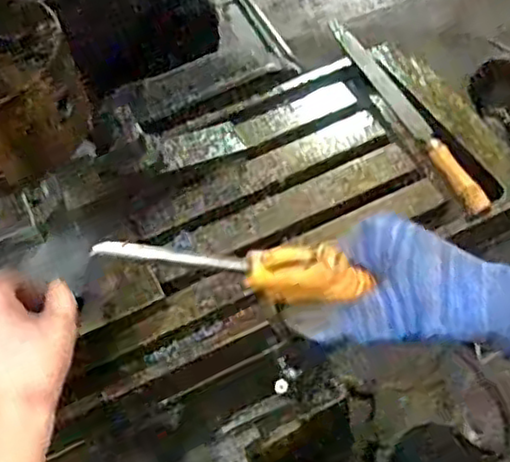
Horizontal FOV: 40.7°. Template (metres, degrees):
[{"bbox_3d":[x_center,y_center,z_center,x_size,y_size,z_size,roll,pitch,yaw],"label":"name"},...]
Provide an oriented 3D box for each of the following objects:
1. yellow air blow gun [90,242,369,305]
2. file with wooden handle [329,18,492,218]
[{"bbox_3d":[-0.005,0.019,0.341,0.143,0.025,0.026,8,51,-15],"label":"yellow air blow gun"},{"bbox_3d":[0.141,-0.124,0.663,0.022,0.021,0.291,-19,54,-10],"label":"file with wooden handle"}]

